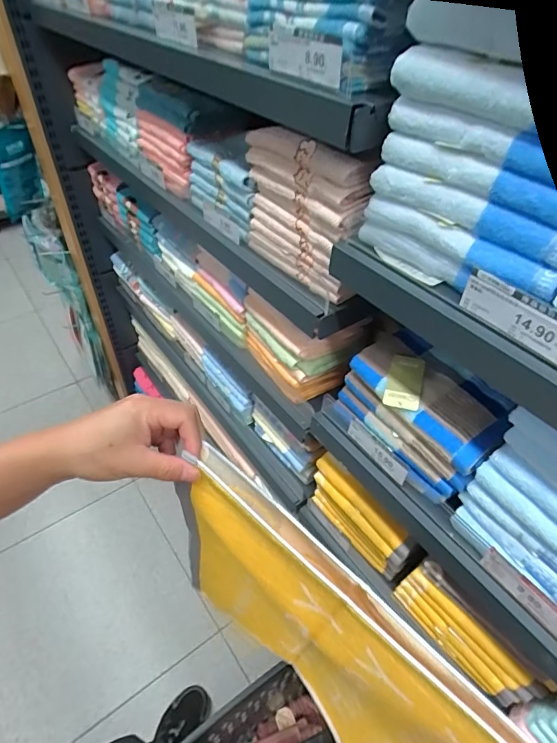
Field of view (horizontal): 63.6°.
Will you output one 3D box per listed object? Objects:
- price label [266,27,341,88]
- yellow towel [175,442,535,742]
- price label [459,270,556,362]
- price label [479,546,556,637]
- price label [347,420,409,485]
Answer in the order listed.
[{"bbox_3d":[0.021,-0.293,0.419,0.010,0.035,0.104,-28,53,-27],"label":"price label"},{"bbox_3d":[0.035,0.272,0.444,0.050,0.334,0.353,-32,56,-30],"label":"yellow towel"},{"bbox_3d":[0.187,-0.040,0.345,0.006,0.036,0.097,-26,53,-26],"label":"price label"},{"bbox_3d":[0.260,0.234,0.470,0.008,0.036,0.101,-27,53,-27],"label":"price label"},{"bbox_3d":[0.130,0.106,0.596,0.008,0.030,0.101,-13,44,-37],"label":"price label"}]

